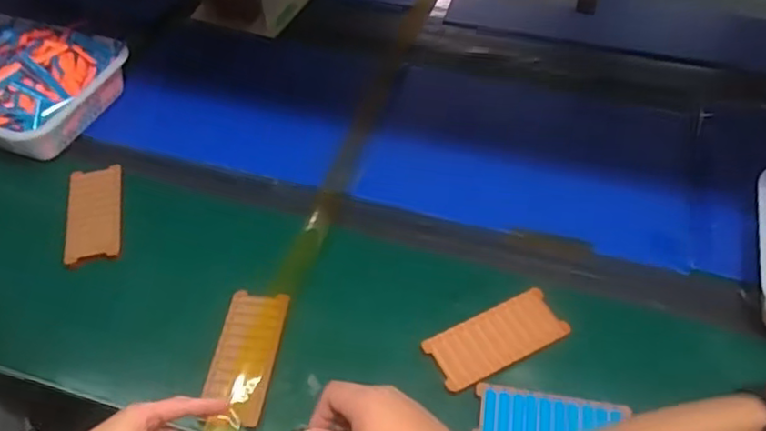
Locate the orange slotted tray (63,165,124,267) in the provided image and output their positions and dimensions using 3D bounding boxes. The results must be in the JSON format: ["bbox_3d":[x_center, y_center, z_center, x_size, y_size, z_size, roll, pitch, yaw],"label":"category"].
[{"bbox_3d":[-0.429,-0.002,0.931,0.081,0.023,0.183,-10,50,-8],"label":"orange slotted tray"}]

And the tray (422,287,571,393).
[{"bbox_3d":[0.142,0.154,0.787,0.171,0.018,0.078,-22,53,-18],"label":"tray"}]

